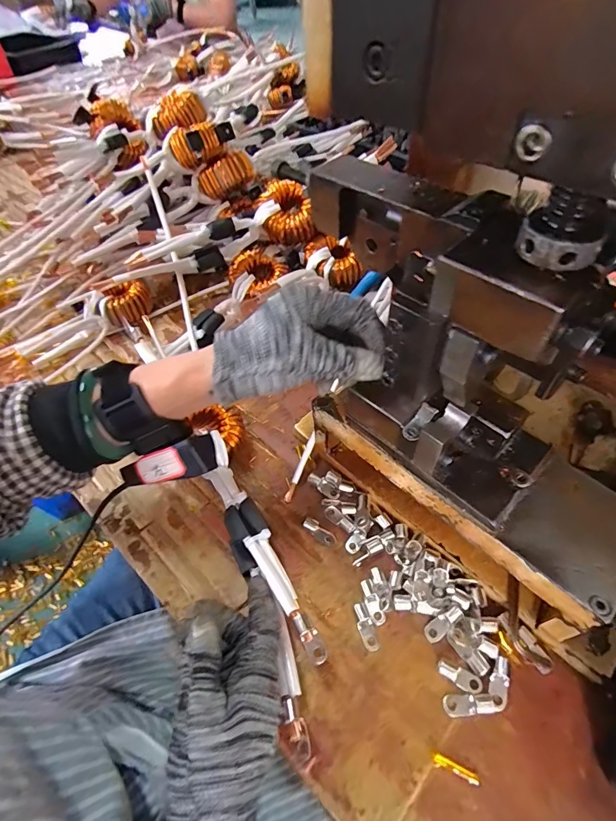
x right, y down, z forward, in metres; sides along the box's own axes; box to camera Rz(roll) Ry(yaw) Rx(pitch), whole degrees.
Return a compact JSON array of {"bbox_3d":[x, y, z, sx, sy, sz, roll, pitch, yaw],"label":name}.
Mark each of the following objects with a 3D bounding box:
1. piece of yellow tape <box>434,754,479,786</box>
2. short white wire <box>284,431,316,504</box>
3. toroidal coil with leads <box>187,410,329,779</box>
[{"bbox_3d":[0.095,0.230,0.258,0.026,0.006,0.006,18,57,18],"label":"piece of yellow tape"},{"bbox_3d":[-0.007,0.054,0.389,0.007,0.006,0.071,18,77,18],"label":"short white wire"},{"bbox_3d":[-0.042,0.112,0.333,0.043,0.046,0.278,-20,57,-10],"label":"toroidal coil with leads"}]

